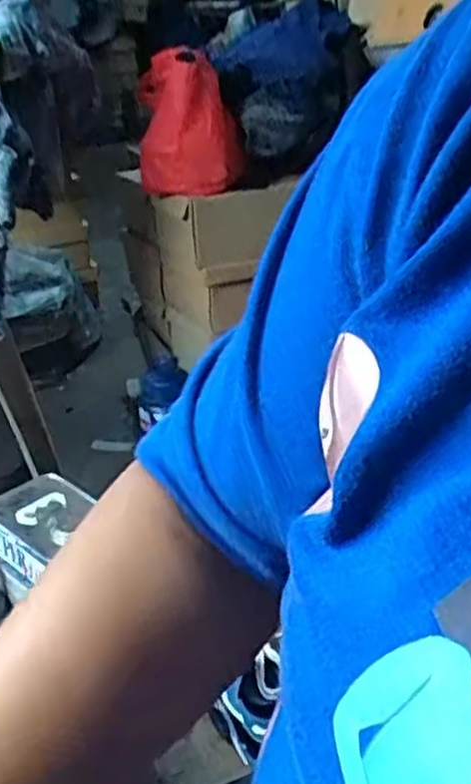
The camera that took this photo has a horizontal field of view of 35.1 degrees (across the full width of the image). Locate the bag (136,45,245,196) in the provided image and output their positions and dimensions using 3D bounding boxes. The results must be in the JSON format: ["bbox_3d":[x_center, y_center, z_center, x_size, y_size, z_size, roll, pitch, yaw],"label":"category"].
[{"bbox_3d":[-0.066,-0.390,1.083,0.104,0.189,0.135,12,31,23],"label":"bag"}]

